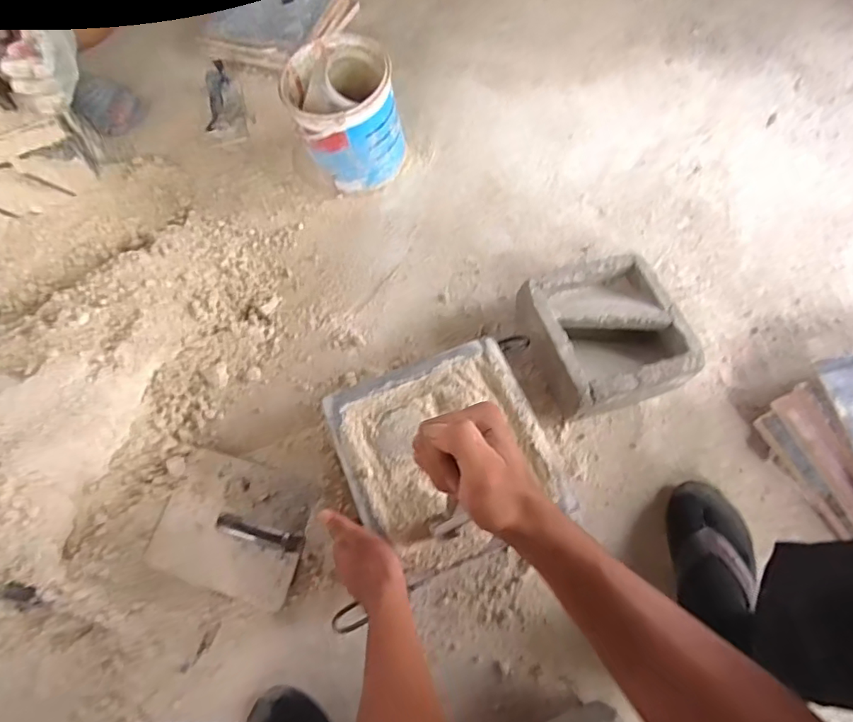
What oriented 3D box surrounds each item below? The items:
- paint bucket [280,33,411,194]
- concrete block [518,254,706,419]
[{"bbox_3d":[-0.138,-0.415,0.883,0.167,0.190,0.183,0,68,0],"label":"paint bucket"},{"bbox_3d":[0.258,-0.033,0.757,0.185,0.100,0.201,-19,69,-8],"label":"concrete block"}]

